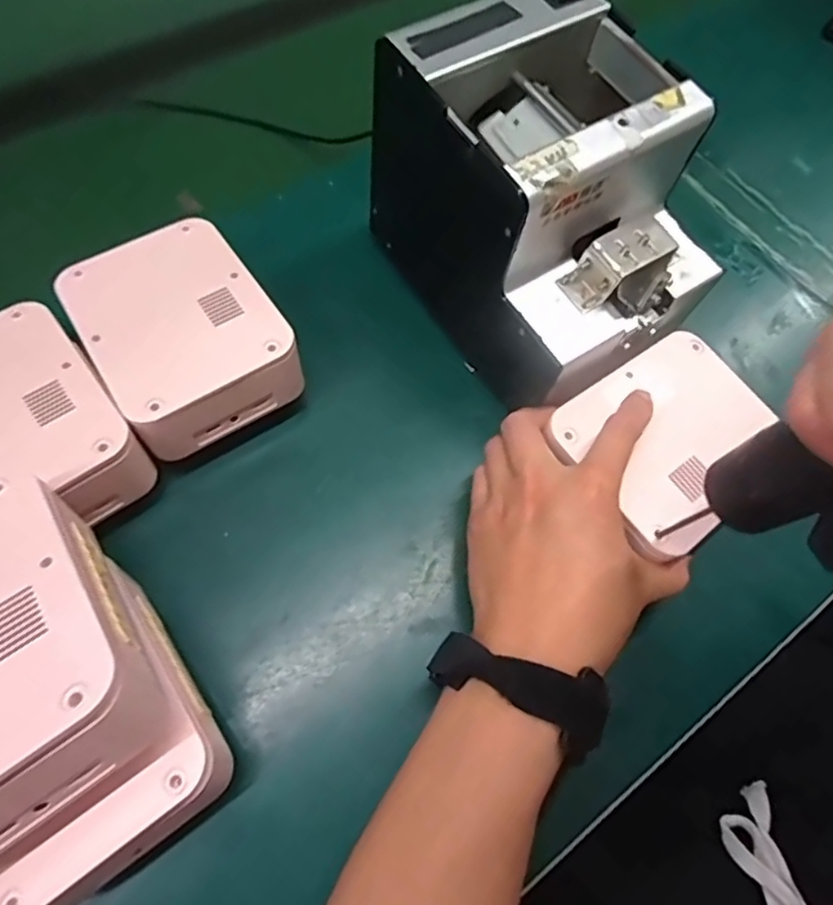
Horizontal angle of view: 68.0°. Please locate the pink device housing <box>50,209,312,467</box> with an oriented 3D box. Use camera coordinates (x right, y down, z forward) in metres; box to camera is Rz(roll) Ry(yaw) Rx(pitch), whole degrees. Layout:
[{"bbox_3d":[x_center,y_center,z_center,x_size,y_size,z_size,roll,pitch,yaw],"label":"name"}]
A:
[{"bbox_3d":[-0.136,-0.067,0.368,0.099,0.061,0.132,-32,70,-17],"label":"pink device housing"}]

